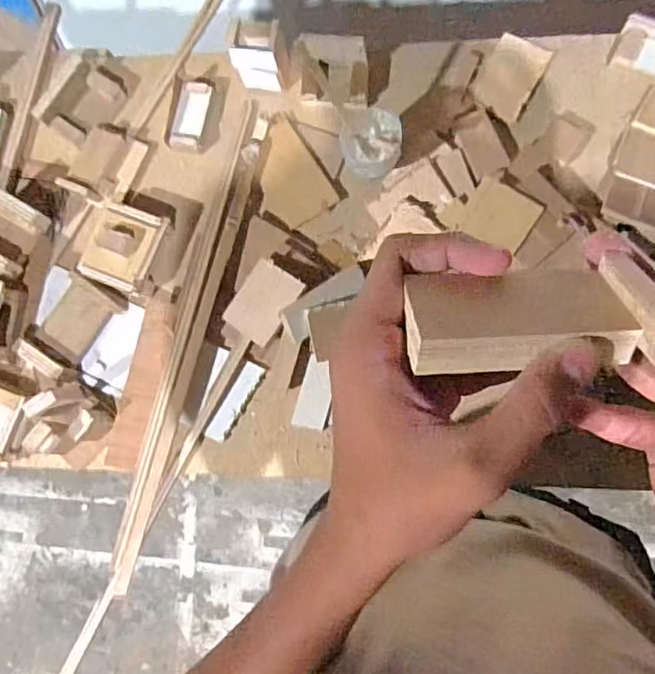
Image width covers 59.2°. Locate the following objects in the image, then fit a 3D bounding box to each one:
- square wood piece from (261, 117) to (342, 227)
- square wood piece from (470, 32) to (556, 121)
[{"bbox_3d":[-0.053,-0.197,0.703,0.079,0.011,0.122,-32,82,4],"label":"square wood piece"},{"bbox_3d":[0.217,-0.311,0.683,0.066,0.010,0.085,29,90,9],"label":"square wood piece"}]

